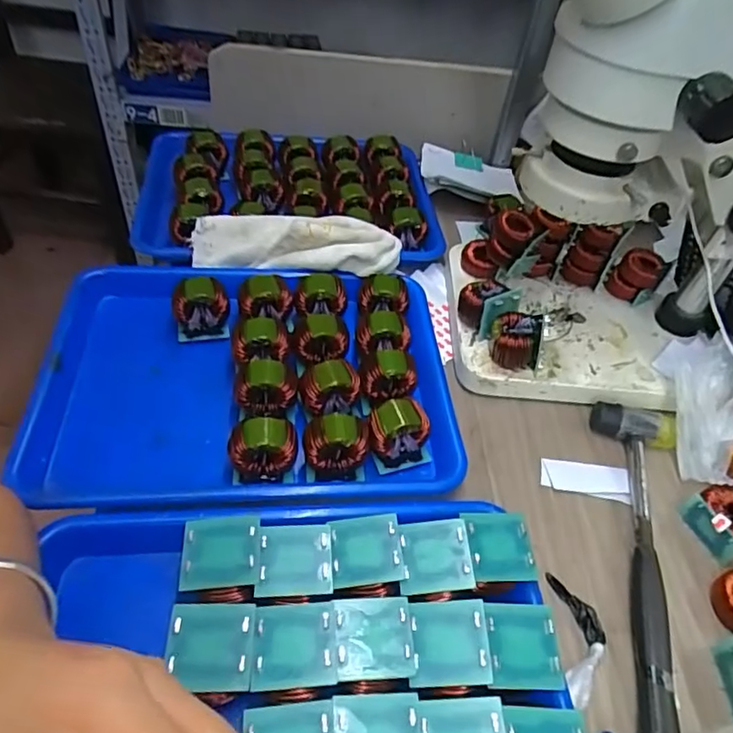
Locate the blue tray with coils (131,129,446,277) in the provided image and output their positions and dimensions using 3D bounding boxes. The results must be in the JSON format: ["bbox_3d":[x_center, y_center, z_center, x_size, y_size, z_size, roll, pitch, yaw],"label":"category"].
[{"bbox_3d":[-0.088,-0.208,0.652,0.334,0.053,0.275,-2,48,-9],"label":"blue tray with coils"}]

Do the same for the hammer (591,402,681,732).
[{"bbox_3d":[0.216,0.138,0.419,0.065,0.027,0.267,11,48,2],"label":"hammer"}]

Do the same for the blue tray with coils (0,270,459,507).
[{"bbox_3d":[-0.095,0.007,0.474,0.330,0.055,0.250,1,48,-7],"label":"blue tray with coils"}]

